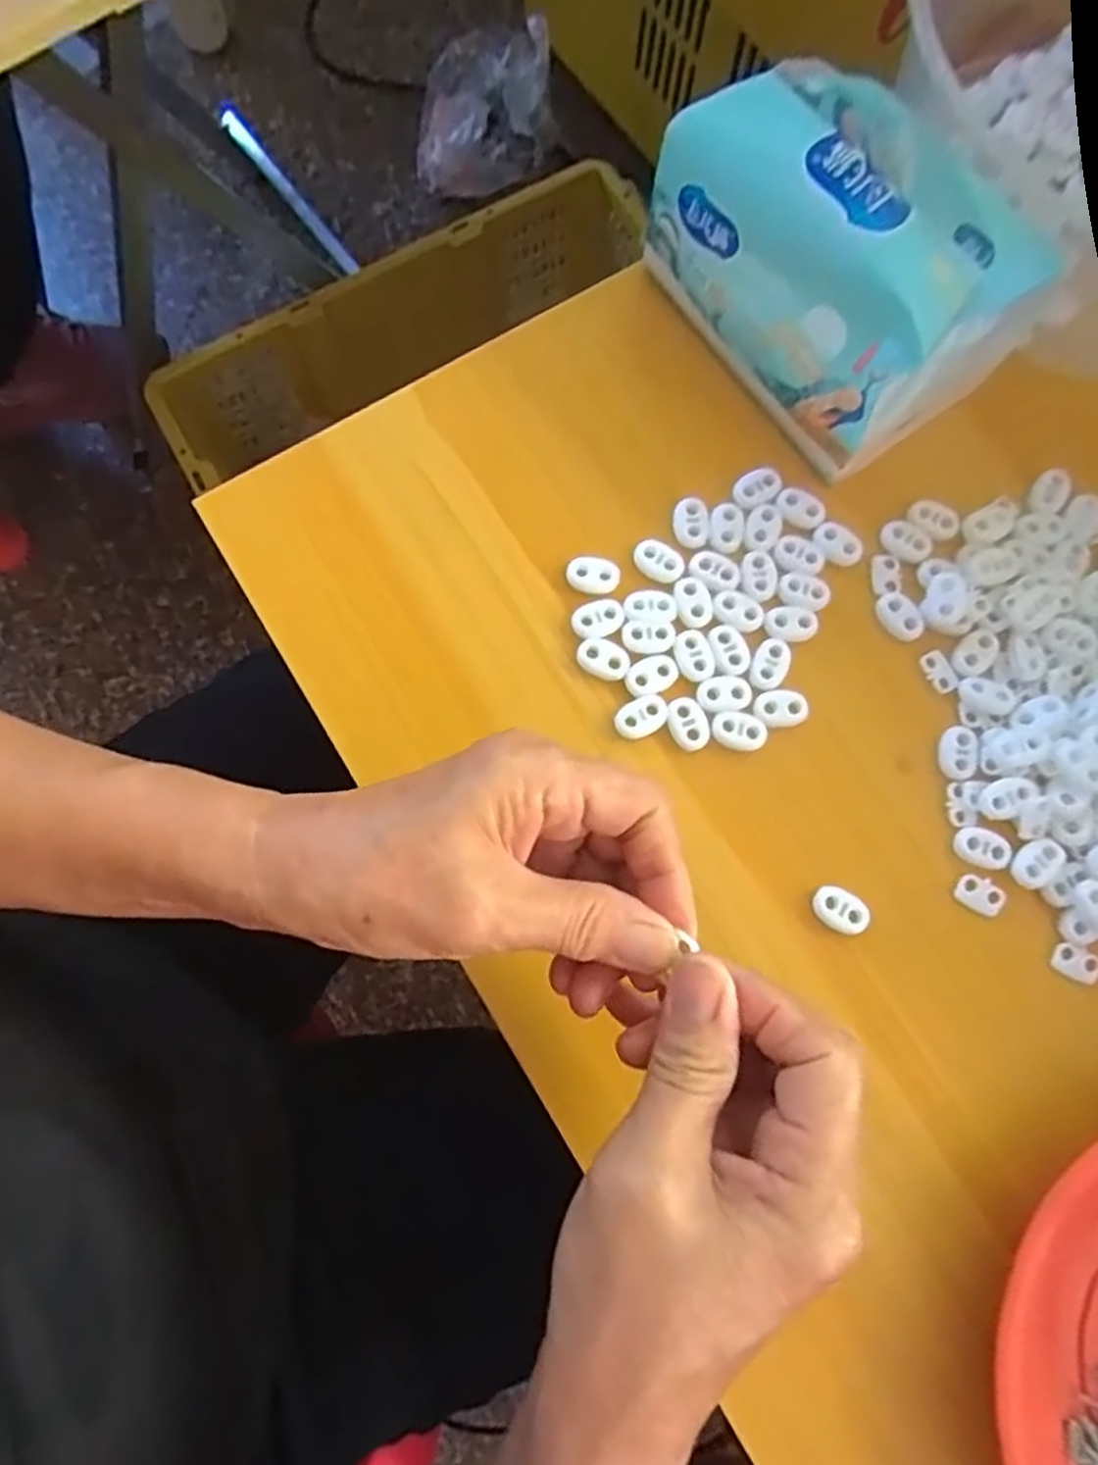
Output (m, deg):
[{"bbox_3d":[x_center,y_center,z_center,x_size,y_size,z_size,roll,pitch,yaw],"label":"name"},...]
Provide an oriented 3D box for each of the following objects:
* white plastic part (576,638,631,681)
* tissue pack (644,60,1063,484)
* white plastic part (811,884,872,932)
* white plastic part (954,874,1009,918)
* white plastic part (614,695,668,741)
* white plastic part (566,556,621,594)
[{"bbox_3d":[0.023,-0.031,0.331,0.023,0.004,0.015,23,80,3],"label":"white plastic part"},{"bbox_3d":[0.123,-0.196,0.319,0.106,0.074,0.141,-31,81,-6],"label":"tissue pack"},{"bbox_3d":[0.118,0.071,0.312,0.024,0.004,0.015,26,80,4],"label":"white plastic part"},{"bbox_3d":[0.175,0.065,0.315,0.020,0.004,0.013,27,80,4],"label":"white plastic part"},{"bbox_3d":[0.039,-0.006,0.325,0.023,0.004,0.015,-31,81,-7],"label":"white plastic part"},{"bbox_3d":[0.019,-0.068,0.338,0.023,0.004,0.015,6,79,0],"label":"white plastic part"}]

